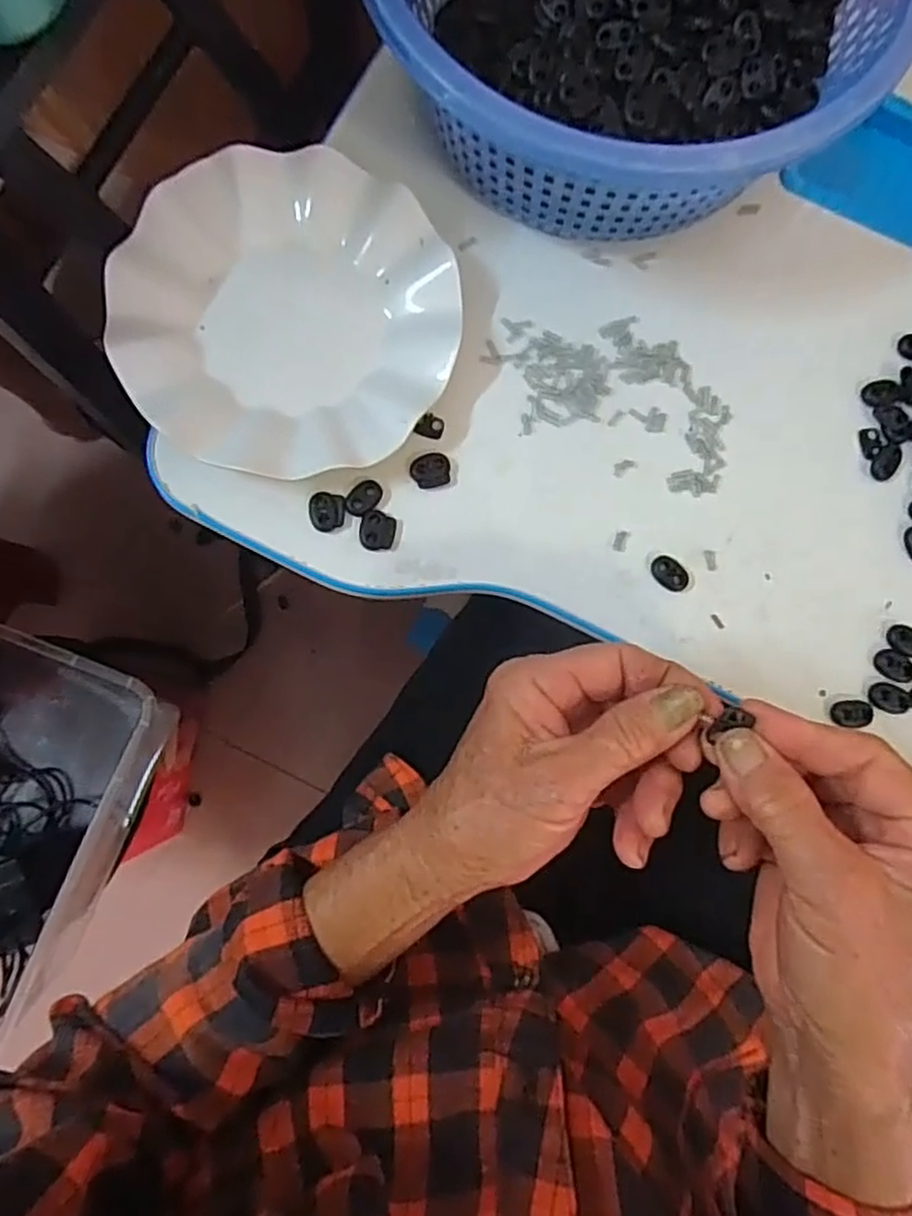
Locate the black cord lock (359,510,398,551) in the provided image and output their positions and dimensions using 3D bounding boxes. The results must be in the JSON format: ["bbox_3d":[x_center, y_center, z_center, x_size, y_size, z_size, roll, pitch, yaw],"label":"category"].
[{"bbox_3d":[-0.042,-0.042,0.381,0.019,0.004,0.021,7,81,-3],"label":"black cord lock"}]

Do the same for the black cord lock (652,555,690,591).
[{"bbox_3d":[0.117,-0.019,0.384,0.022,0.004,0.015,35,81,2],"label":"black cord lock"}]

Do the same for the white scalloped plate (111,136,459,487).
[{"bbox_3d":[-0.090,-0.159,0.384,0.176,0.021,0.174,1,81,-3],"label":"white scalloped plate"}]

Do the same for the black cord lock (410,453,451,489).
[{"bbox_3d":[-0.013,-0.075,0.387,0.022,0.006,0.018,-21,83,-6],"label":"black cord lock"}]

